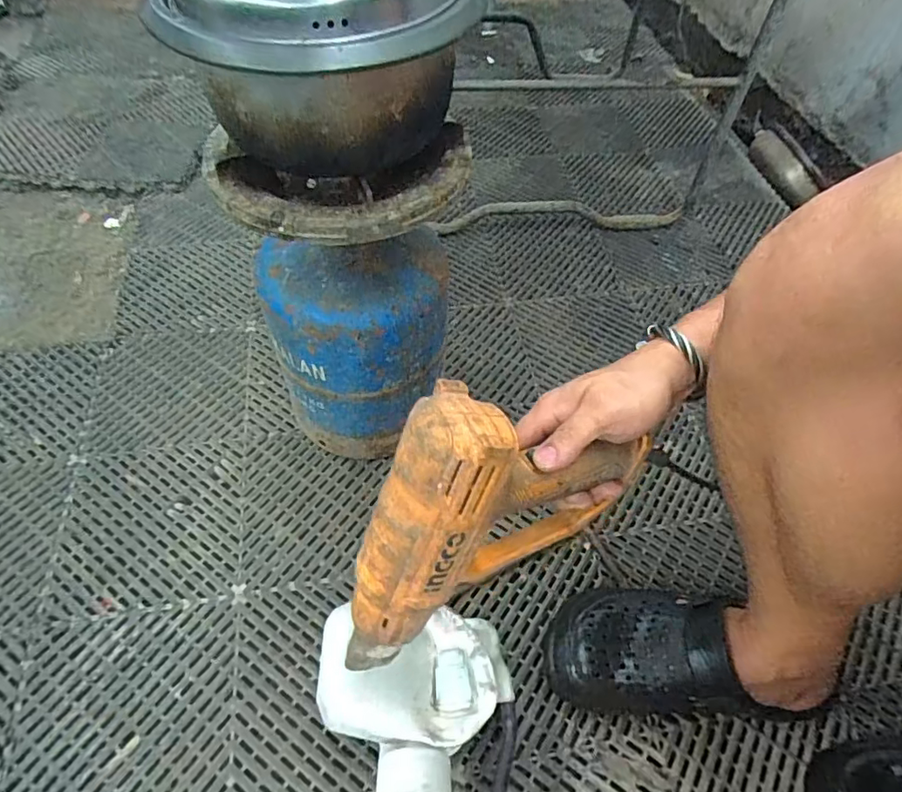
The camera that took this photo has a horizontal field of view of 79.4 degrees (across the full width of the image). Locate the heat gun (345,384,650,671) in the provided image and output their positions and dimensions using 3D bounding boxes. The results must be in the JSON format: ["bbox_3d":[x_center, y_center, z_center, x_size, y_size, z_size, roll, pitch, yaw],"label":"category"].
[{"bbox_3d":[0.028,0.106,0.403,0.192,0.224,0.078,5,34,-24],"label":"heat gun"}]

